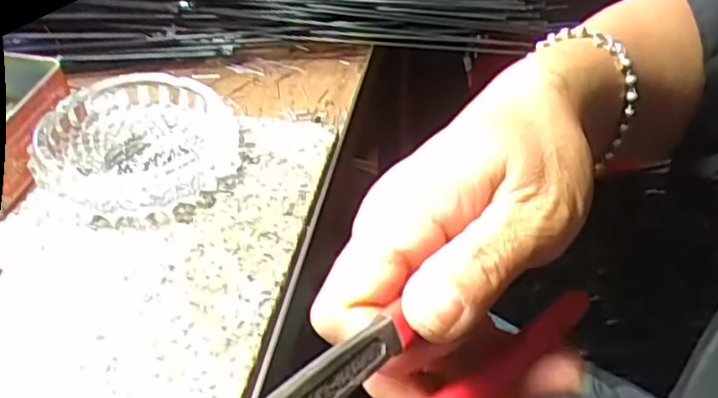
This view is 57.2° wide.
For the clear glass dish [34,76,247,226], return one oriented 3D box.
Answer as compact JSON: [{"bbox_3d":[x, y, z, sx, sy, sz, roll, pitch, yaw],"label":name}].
[{"bbox_3d":[-0.143,-0.033,0.420,0.119,0.037,0.111,-1,41,1],"label":"clear glass dish"}]

